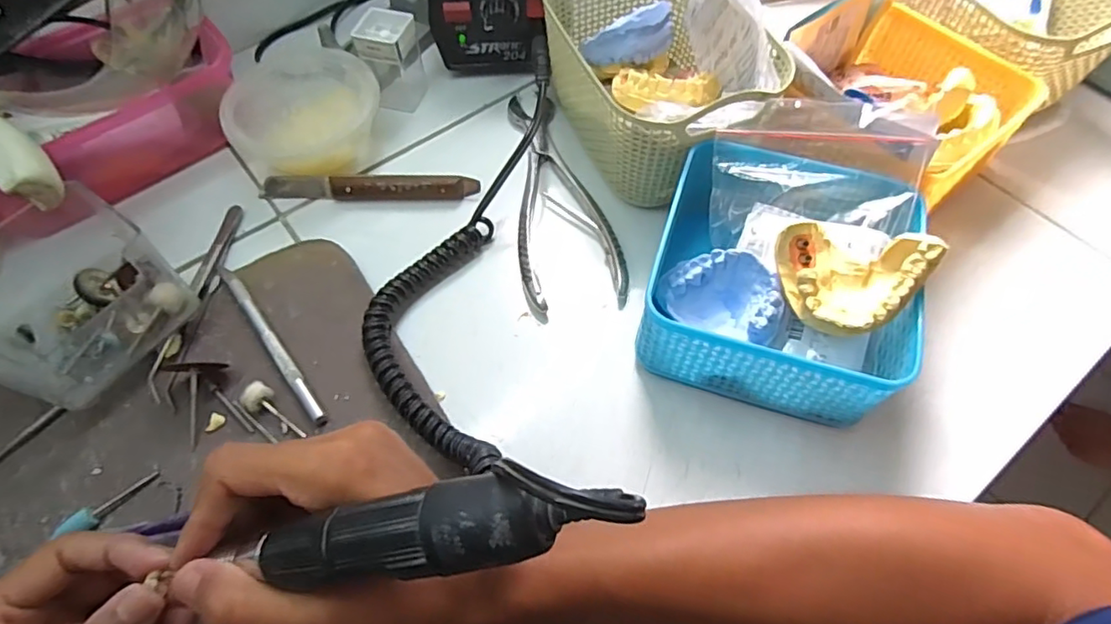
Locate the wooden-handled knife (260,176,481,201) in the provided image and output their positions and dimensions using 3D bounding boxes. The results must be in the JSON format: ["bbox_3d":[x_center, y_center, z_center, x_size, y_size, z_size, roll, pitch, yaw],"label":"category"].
[{"bbox_3d":[-0.130,-0.087,0.403,0.152,0.012,0.018,3,60,2],"label":"wooden-handled knife"}]

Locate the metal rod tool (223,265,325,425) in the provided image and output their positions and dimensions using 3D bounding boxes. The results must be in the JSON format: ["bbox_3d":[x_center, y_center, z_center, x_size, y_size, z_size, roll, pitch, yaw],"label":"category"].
[{"bbox_3d":[-0.167,0.015,0.339,0.009,0.009,0.132,-36,65,-18],"label":"metal rod tool"}]

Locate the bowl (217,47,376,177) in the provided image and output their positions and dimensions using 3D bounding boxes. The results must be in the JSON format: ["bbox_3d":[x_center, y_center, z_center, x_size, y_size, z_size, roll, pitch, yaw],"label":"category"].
[{"bbox_3d":[-0.181,-0.144,0.415,0.096,0.038,0.101,0,60,1],"label":"bowl"}]

